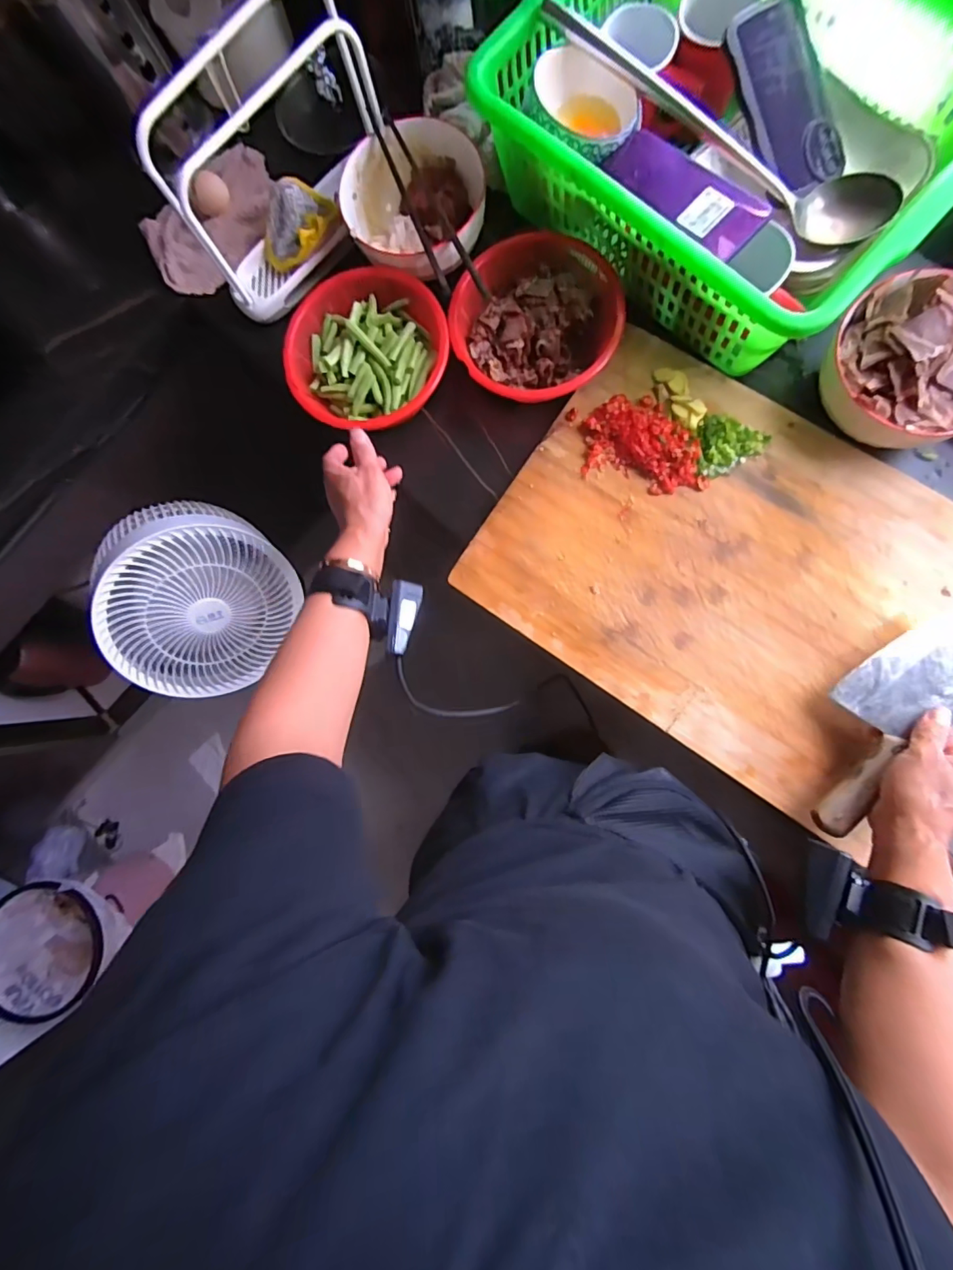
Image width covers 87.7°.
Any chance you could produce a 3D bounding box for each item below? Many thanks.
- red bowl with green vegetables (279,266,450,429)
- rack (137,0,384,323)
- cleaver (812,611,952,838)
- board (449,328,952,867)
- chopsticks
[{"bbox_3d":[-0.119,-0.306,0.547,0.173,0.049,0.165,0,86,6],"label":"red bowl with green vegetables"},{"bbox_3d":[-0.194,-0.472,0.500,0.243,0.184,0.106,-41,83,2],"label":"rack"},{"bbox_3d":[0.376,0.067,0.444,0.241,0.030,0.088,-43,56,-1],"label":"cleaver"},{"bbox_3d":[0.261,-0.075,0.496,0.460,0.021,0.355,35,91,7],"label":"board"},{"bbox_3d":[-0.053,-0.437,0.514,0.040,0.028,0.236,-25,84,4],"label":"chopsticks"}]

